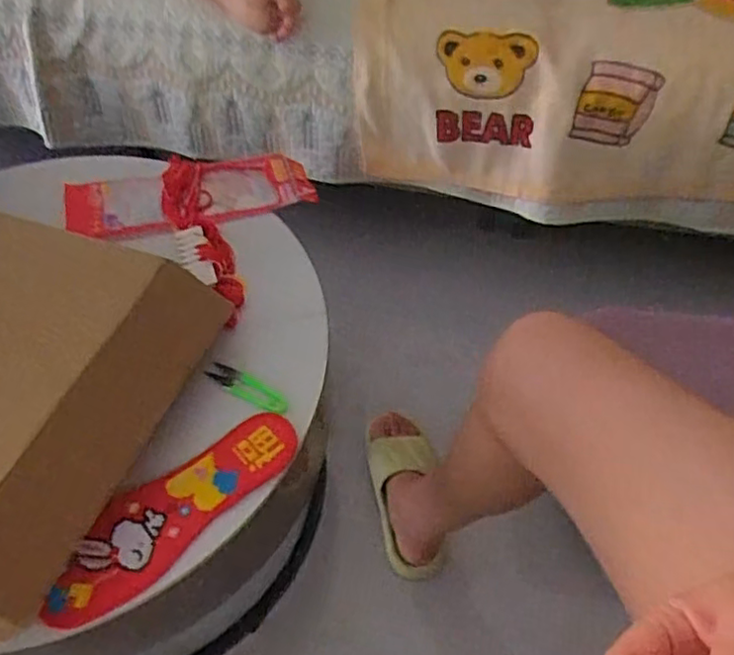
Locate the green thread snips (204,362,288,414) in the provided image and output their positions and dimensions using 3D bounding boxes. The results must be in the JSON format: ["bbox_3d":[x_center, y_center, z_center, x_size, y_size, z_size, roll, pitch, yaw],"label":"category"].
[{"bbox_3d":[-0.119,0.059,0.655,0.091,0.008,0.024,27,60,17],"label":"green thread snips"}]

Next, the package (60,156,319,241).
[{"bbox_3d":[-0.210,-0.161,0.799,0.283,0.022,0.102,-13,57,-15],"label":"package"}]

